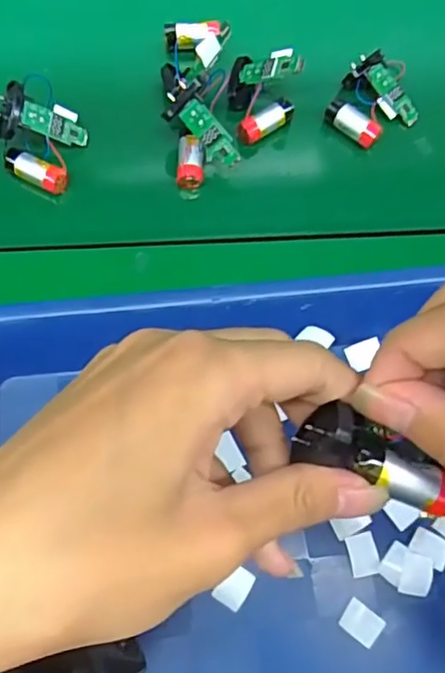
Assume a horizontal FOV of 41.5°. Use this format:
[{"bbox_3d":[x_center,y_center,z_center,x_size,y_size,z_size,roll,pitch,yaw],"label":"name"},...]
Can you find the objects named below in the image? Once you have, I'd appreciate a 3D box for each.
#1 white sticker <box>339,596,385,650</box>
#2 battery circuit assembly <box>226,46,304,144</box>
[{"bbox_3d":[0.068,0.140,0.287,0.019,0.004,0.016,37,72,3],"label":"white sticker"},{"bbox_3d":[0.025,-0.153,0.366,0.043,0.034,0.051,12,70,-1],"label":"battery circuit assembly"}]

